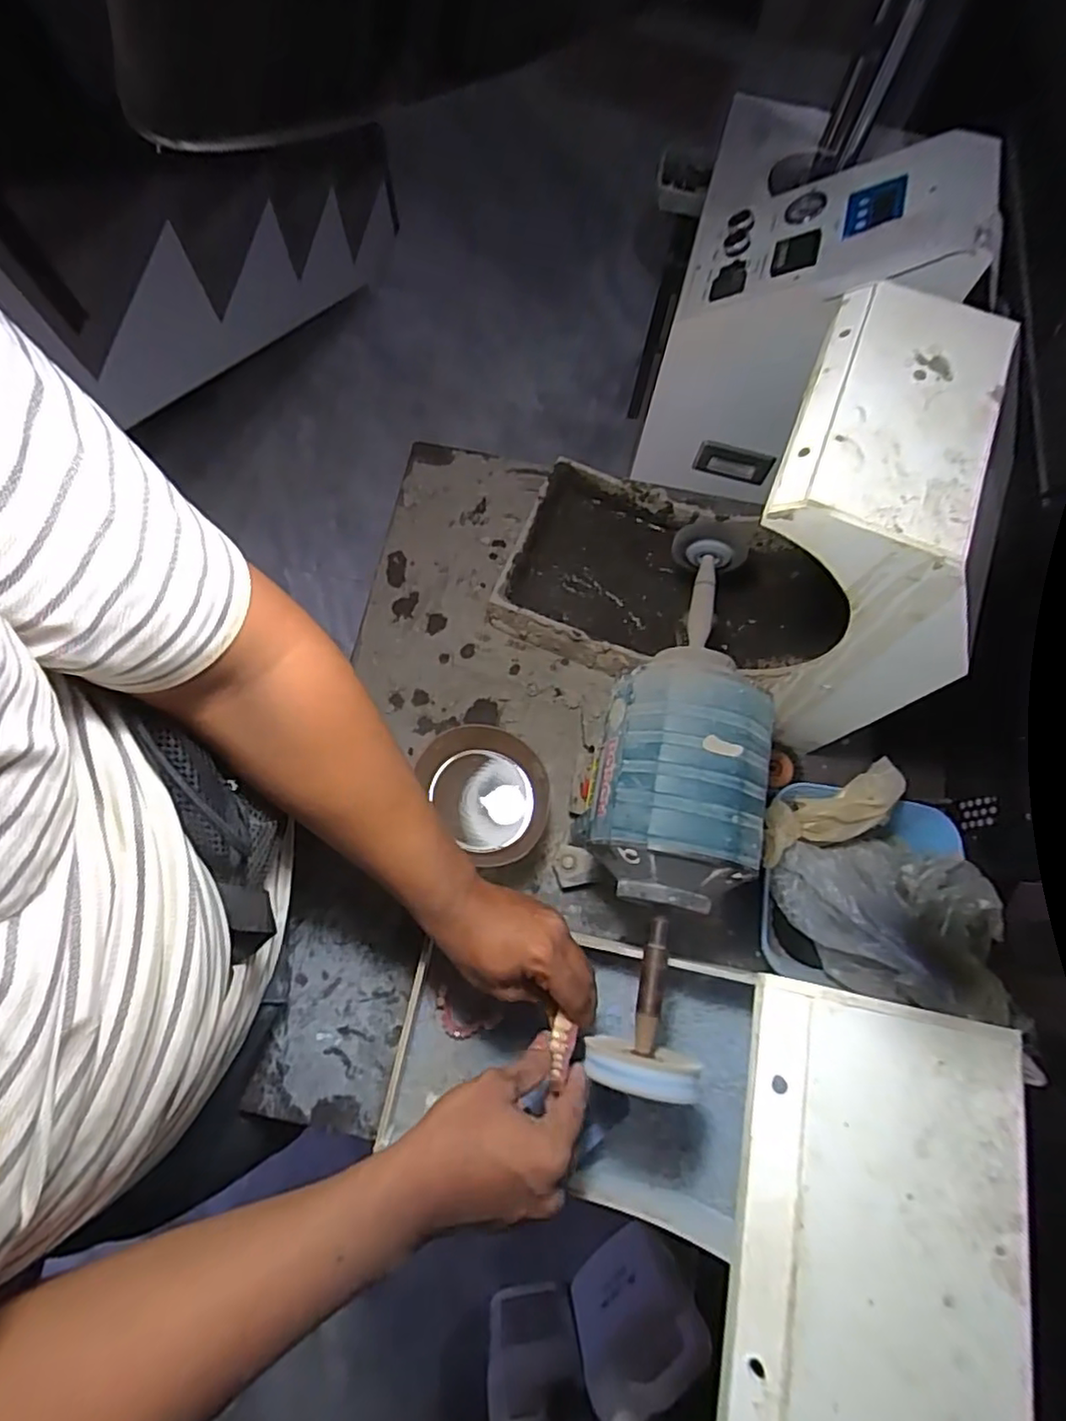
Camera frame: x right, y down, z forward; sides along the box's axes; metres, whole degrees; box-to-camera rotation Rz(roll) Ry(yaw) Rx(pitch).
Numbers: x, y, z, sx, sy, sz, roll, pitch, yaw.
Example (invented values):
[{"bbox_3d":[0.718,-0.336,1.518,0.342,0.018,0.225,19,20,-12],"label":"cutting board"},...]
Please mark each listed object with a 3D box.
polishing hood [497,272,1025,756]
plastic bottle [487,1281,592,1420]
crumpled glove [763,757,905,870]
[{"bbox_3d":[0.159,-0.152,0.544,0.348,0.335,0.194,20,73,4],"label":"polishing hood"},{"bbox_3d":[0.002,1.015,0.986,0.143,0.215,0.110,-11,73,-5],"label":"plastic bottle"},{"bbox_3d":[0.277,0.095,0.592,0.148,0.038,0.052,-20,74,-8],"label":"crumpled glove"}]

